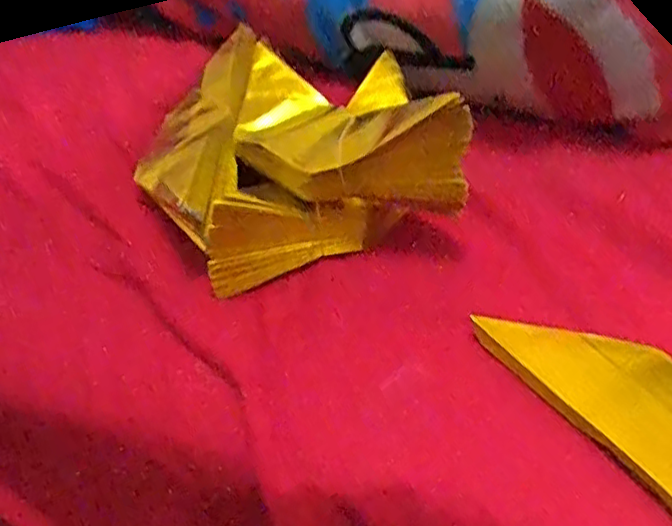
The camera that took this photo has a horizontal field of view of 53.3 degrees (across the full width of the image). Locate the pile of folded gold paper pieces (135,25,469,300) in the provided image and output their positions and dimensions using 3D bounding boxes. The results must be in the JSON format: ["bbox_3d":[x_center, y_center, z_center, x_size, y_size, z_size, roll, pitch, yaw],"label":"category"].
[{"bbox_3d":[-0.029,-0.063,0.384,0.167,0.079,0.136,-8,34,-6],"label":"pile of folded gold paper pieces"}]

